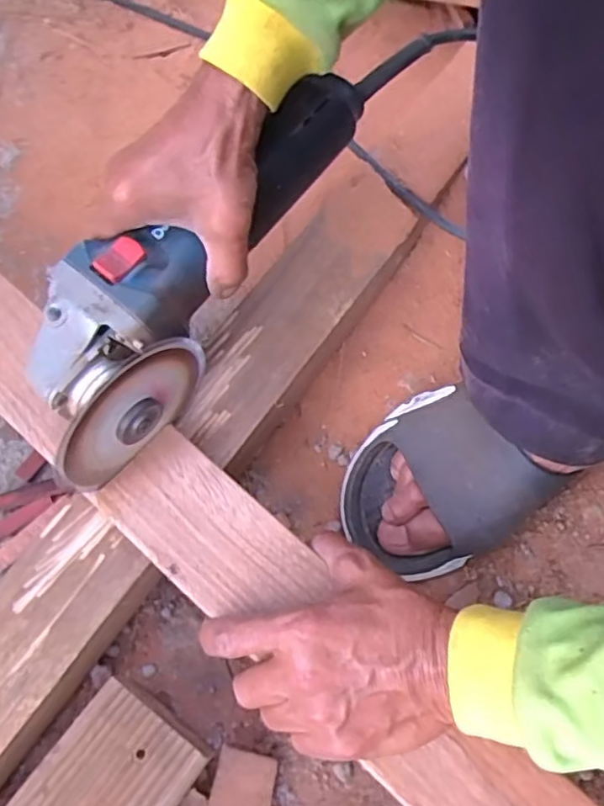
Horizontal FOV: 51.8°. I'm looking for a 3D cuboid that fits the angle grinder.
[{"bbox_3d":[-0.041,-0.110,0.376,0.081,0.073,0.345,36,79,14],"label":"angle grinder"}]

